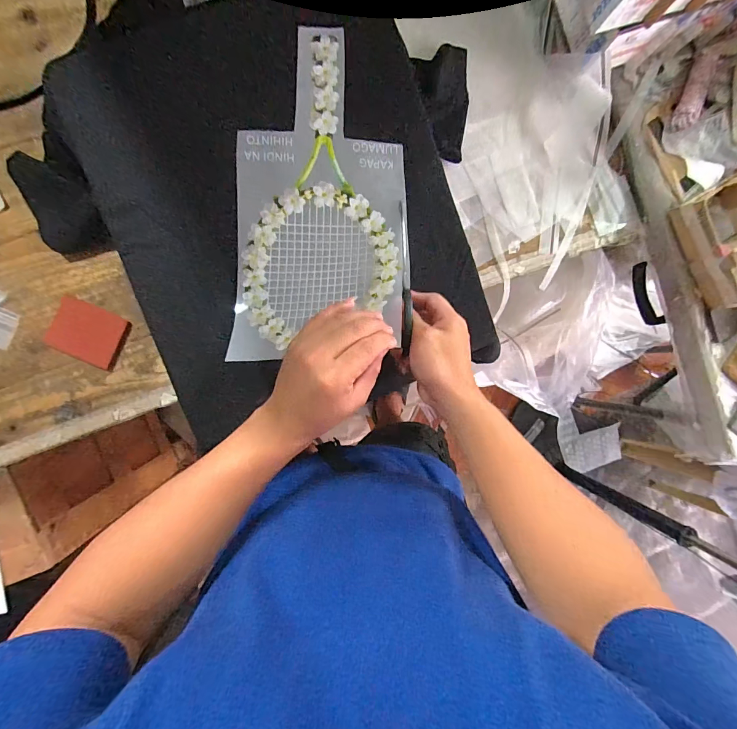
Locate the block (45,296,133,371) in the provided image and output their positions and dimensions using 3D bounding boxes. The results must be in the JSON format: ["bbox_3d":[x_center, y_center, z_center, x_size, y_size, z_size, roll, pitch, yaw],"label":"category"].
[{"bbox_3d":[-0.404,-0.045,0.518,0.102,0.011,0.077,22,89,-7],"label":"block"}]

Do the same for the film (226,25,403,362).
[{"bbox_3d":[-0.054,-0.189,0.391,0.184,0.076,0.360,1,94,-5],"label":"film"}]

